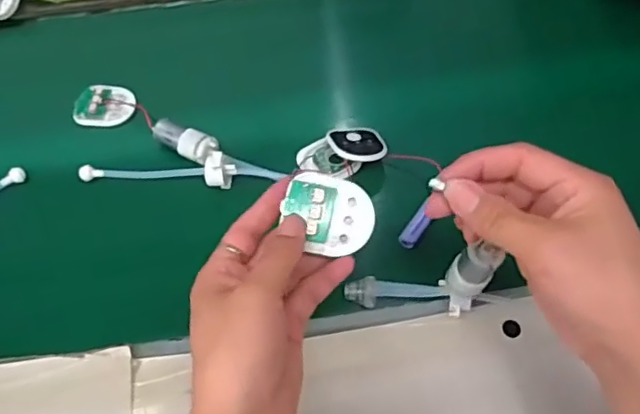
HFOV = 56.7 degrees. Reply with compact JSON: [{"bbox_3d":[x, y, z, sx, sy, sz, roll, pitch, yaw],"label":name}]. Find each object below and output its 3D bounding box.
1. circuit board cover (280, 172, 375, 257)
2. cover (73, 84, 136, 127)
[{"bbox_3d":[0.006,0.005,0.370,0.055,0.010,0.047,16,87,4],"label":"circuit board cover"},{"bbox_3d":[-0.213,-0.101,0.584,0.061,0.010,0.045,-5,60,-2],"label":"cover"}]

